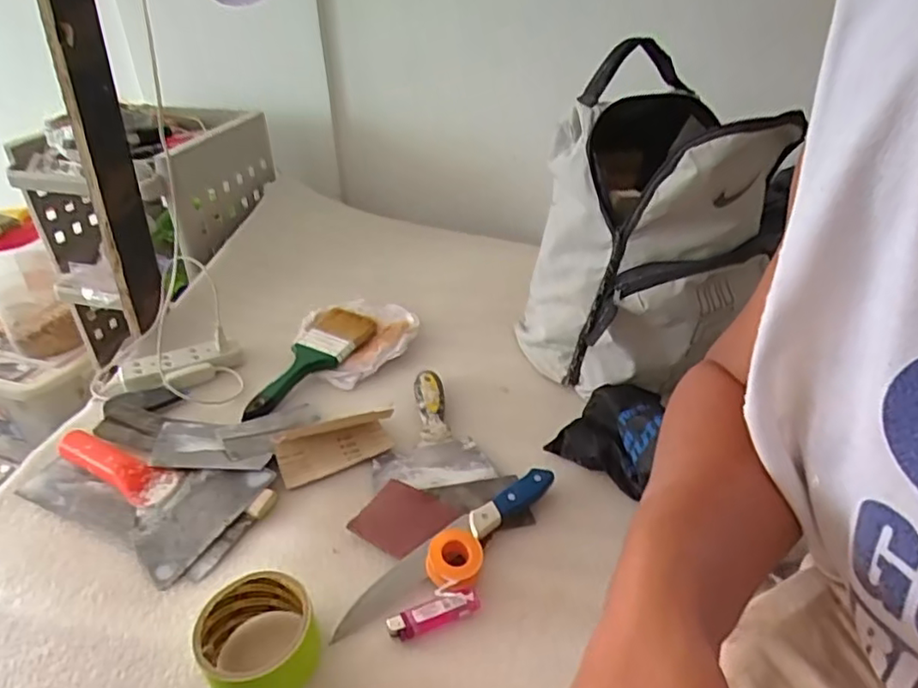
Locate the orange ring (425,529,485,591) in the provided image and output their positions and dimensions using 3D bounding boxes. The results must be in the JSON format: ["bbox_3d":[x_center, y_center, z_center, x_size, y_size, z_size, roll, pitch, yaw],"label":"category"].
[{"bbox_3d":[-0.004,0.192,0.560,0.049,0.026,0.048,0,34,0],"label":"orange ring"}]

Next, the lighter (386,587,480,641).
[{"bbox_3d":[-0.021,0.224,0.524,0.078,0.010,0.022,-15,36,-20],"label":"lighter"}]

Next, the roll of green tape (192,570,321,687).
[{"bbox_3d":[-0.153,0.228,0.482,0.083,0.057,0.080,0,34,0],"label":"roll of green tape"}]

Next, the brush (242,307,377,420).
[{"bbox_3d":[-0.186,0.025,0.805,0.085,0.034,0.208,9,35,13],"label":"brush"}]

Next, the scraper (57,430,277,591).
[{"bbox_3d":[-0.315,0.137,0.634,0.211,0.035,0.132,17,37,24],"label":"scraper"}]

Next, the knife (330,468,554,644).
[{"bbox_3d":[-0.008,0.182,0.585,0.256,0.018,0.033,-27,42,-34],"label":"knife"}]

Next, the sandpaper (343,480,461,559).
[{"bbox_3d":[-0.052,0.168,0.609,0.079,0.013,0.078,19,38,27],"label":"sandpaper"}]

